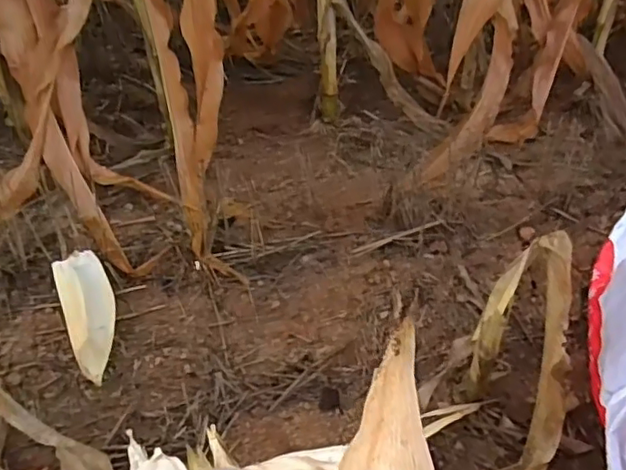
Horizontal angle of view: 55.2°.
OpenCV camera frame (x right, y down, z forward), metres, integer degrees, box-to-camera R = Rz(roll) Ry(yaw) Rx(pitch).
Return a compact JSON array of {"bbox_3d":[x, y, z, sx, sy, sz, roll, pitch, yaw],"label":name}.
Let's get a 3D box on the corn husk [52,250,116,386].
[{"bbox_3d":[-0.340,0.116,0.918,0.077,0.032,0.248,-21,46,-17],"label":"corn husk"}]

